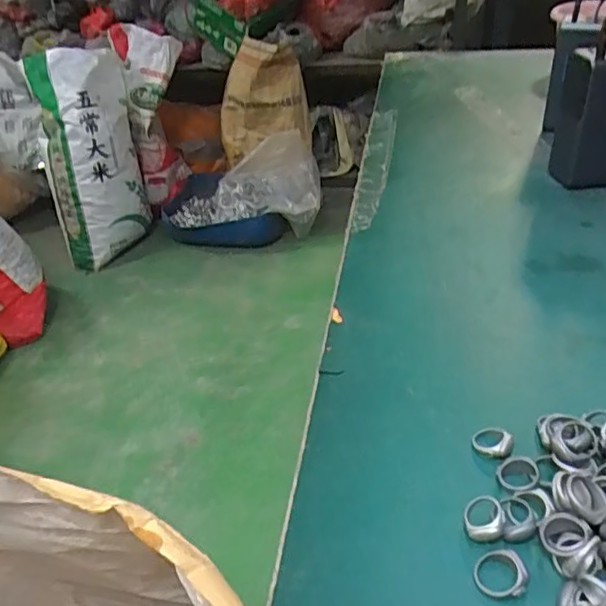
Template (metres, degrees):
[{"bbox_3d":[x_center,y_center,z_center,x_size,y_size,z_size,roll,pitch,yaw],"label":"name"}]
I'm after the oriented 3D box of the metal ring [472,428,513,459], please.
[{"bbox_3d":[0.114,0.083,0.374,0.023,0.009,0.023,-2,34,1],"label":"metal ring"}]

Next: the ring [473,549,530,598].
[{"bbox_3d":[0.096,0.132,0.303,0.025,0.005,0.023,-16,41,14],"label":"ring"}]

